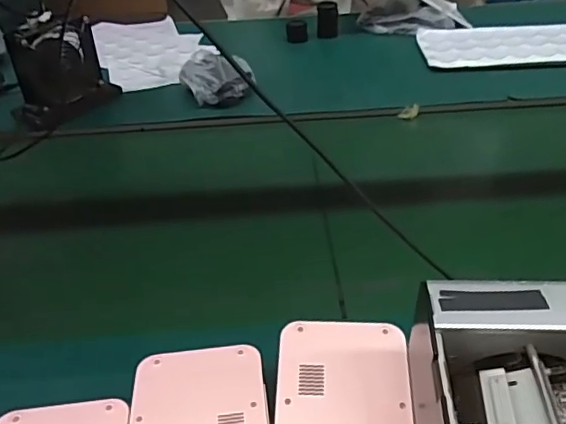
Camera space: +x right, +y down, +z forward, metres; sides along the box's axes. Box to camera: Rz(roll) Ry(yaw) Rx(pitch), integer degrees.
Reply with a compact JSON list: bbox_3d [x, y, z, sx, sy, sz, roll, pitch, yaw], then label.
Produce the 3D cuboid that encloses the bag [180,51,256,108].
[{"bbox_3d":[-0.105,-0.216,0.909,0.114,0.050,0.129,-7,40,-5],"label":"bag"}]

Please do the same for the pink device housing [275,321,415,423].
[{"bbox_3d":[0.045,0.146,0.414,0.097,0.029,0.132,-1,51,5],"label":"pink device housing"}]

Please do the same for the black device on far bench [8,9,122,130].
[{"bbox_3d":[-0.337,-0.216,0.844,0.060,0.133,0.159,25,47,31],"label":"black device on far bench"}]

